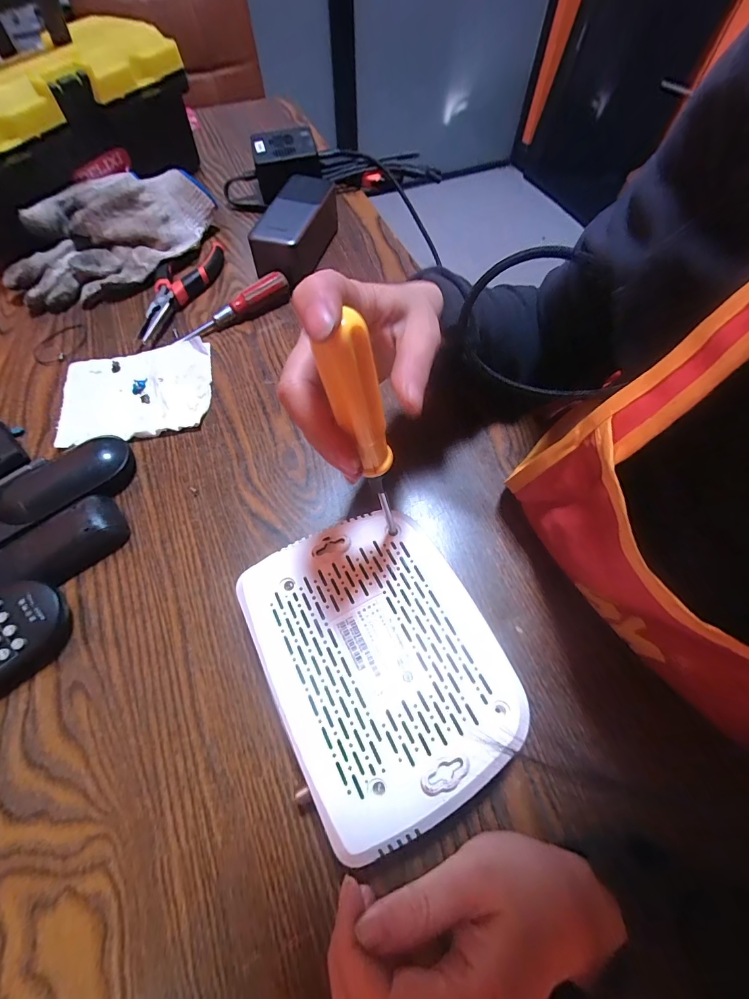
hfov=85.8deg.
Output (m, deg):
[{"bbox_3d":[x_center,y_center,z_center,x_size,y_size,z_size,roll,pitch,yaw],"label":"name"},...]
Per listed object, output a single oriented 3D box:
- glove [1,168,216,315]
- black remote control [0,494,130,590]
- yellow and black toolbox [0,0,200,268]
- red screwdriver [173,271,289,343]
[{"bbox_3d":[-0.277,-0.280,0.429,0.124,0.055,0.212,26,66,13],"label":"glove"},{"bbox_3d":[-0.244,0.050,0.273,0.145,0.020,0.040,-38,69,-18],"label":"black remote control"},{"bbox_3d":[-0.333,-0.397,0.429,0.126,0.176,0.300,31,67,15],"label":"yellow and black toolbox"},{"bbox_3d":[-0.140,-0.189,0.397,0.119,0.025,0.021,-35,68,-16],"label":"red screwdriver"}]

